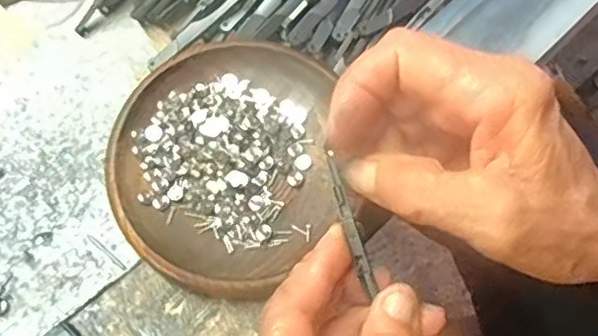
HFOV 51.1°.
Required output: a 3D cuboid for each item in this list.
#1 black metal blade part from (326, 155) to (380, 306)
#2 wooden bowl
[{"bbox_3d":[0.020,0.021,0.229,0.007,0.007,0.051,-21,92,-9],"label":"black metal blade part"},{"bbox_3d":[-0.029,-0.004,0.281,0.111,0.019,0.104,1,70,-2],"label":"wooden bowl"}]

